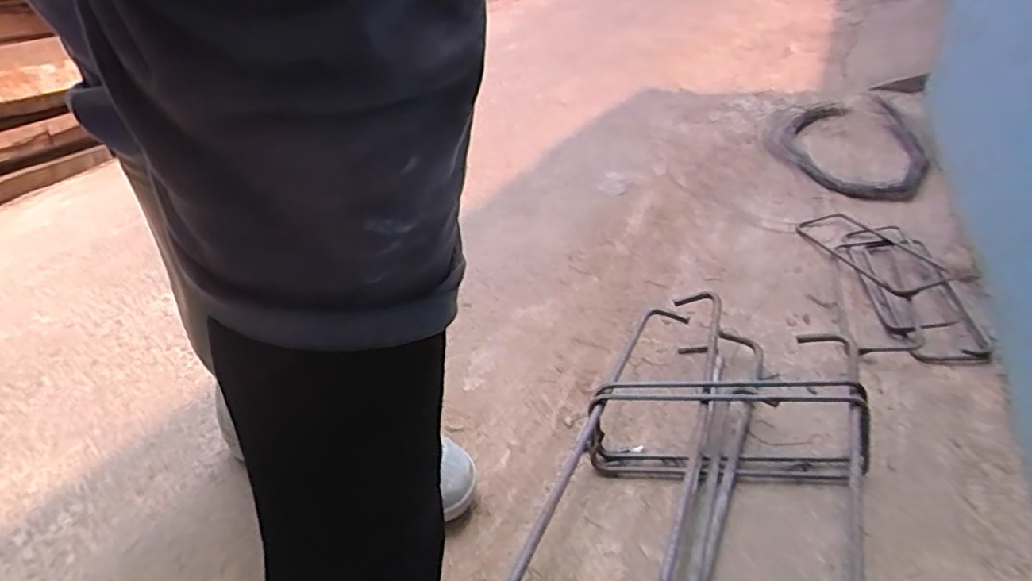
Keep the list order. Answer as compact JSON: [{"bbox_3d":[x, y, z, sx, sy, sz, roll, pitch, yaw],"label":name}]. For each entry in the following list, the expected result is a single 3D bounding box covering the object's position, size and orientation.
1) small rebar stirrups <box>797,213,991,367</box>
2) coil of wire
[{"bbox_3d":[0.450,-0.010,0.746,0.127,0.036,0.297,3,35,8],"label":"small rebar stirrups"},{"bbox_3d":[0.585,-0.271,1.129,0.226,0.028,0.515,-4,33,21],"label":"coil of wire"}]

